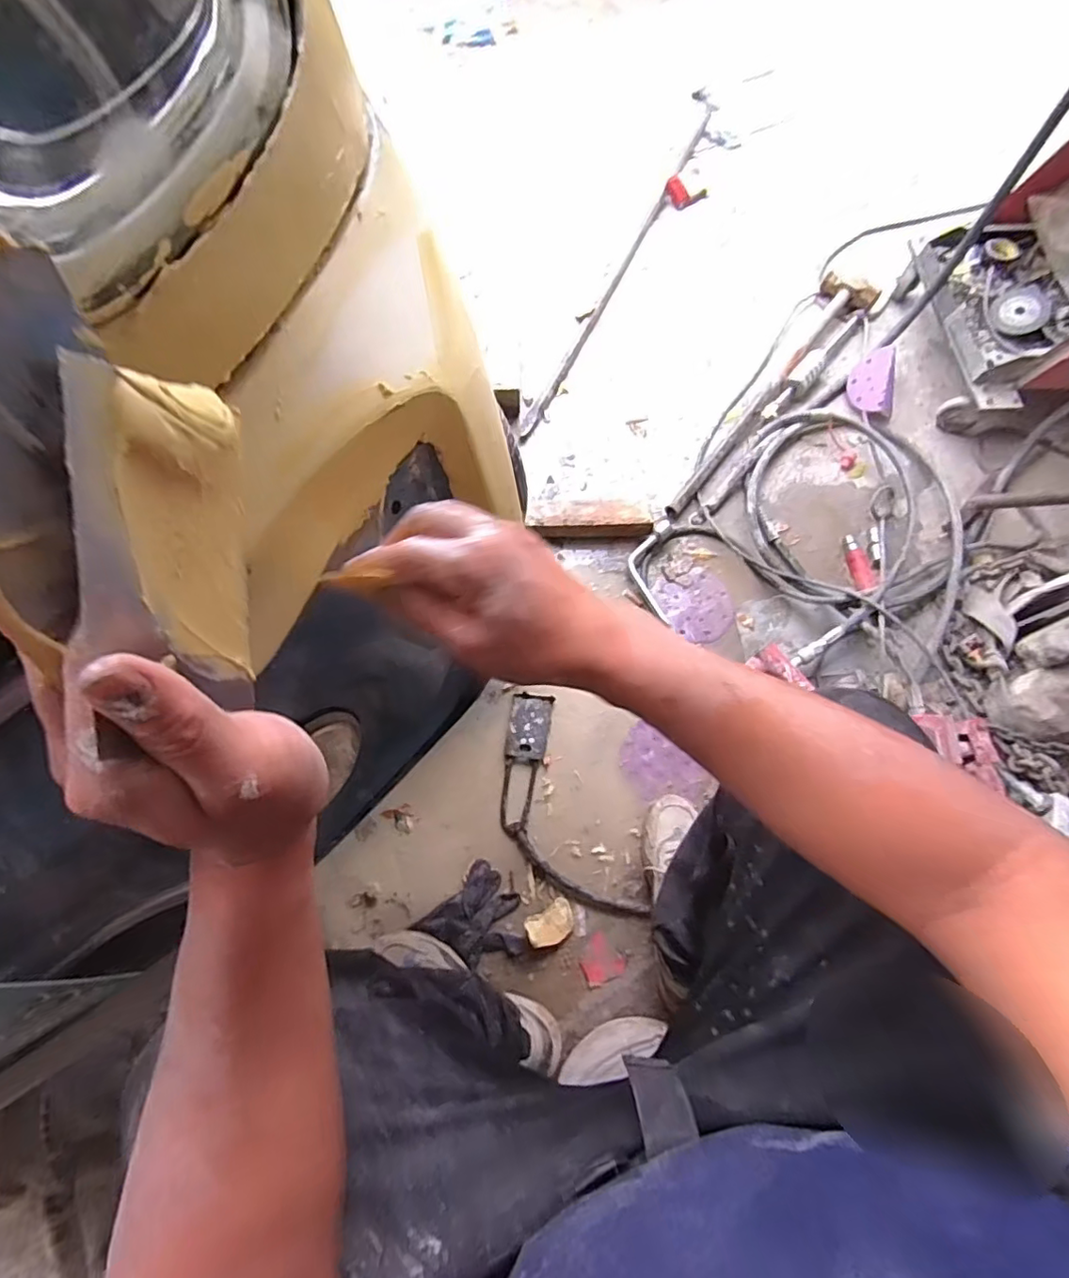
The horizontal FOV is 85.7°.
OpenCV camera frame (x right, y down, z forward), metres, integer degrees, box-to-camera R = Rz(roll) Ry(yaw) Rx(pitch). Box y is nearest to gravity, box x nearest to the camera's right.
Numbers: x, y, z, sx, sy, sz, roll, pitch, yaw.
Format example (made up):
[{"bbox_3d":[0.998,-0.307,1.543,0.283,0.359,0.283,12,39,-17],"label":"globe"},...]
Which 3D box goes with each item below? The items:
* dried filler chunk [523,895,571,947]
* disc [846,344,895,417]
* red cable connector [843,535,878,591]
[{"bbox_3d":[0.024,0.404,0.815,0.069,0.025,0.046,-30,72,-11],"label":"dried filler chunk"},{"bbox_3d":[0.668,-0.508,1.136,0.079,0.047,0.152,9,69,3],"label":"disc"},{"bbox_3d":[0.571,-0.136,1.019,0.032,0.024,0.113,-4,69,-2],"label":"red cable connector"}]

